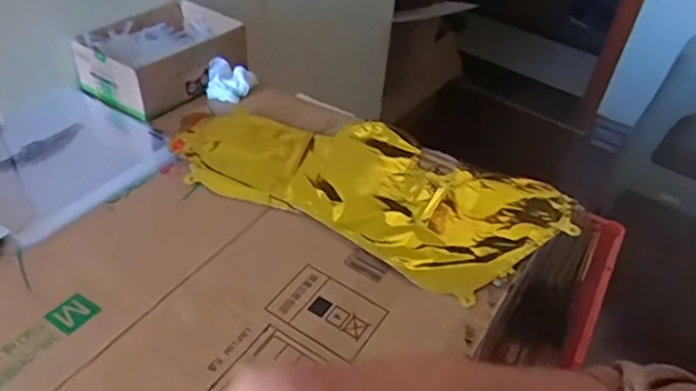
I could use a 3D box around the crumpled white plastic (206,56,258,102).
[{"bbox_3d":[-0.152,-0.150,0.743,0.057,0.039,0.042,6,41,-1],"label":"crumpled white plastic"}]

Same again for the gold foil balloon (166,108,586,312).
[{"bbox_3d":[0.022,-0.020,0.625,0.403,0.017,0.196,22,44,17],"label":"gold foil balloon"}]

